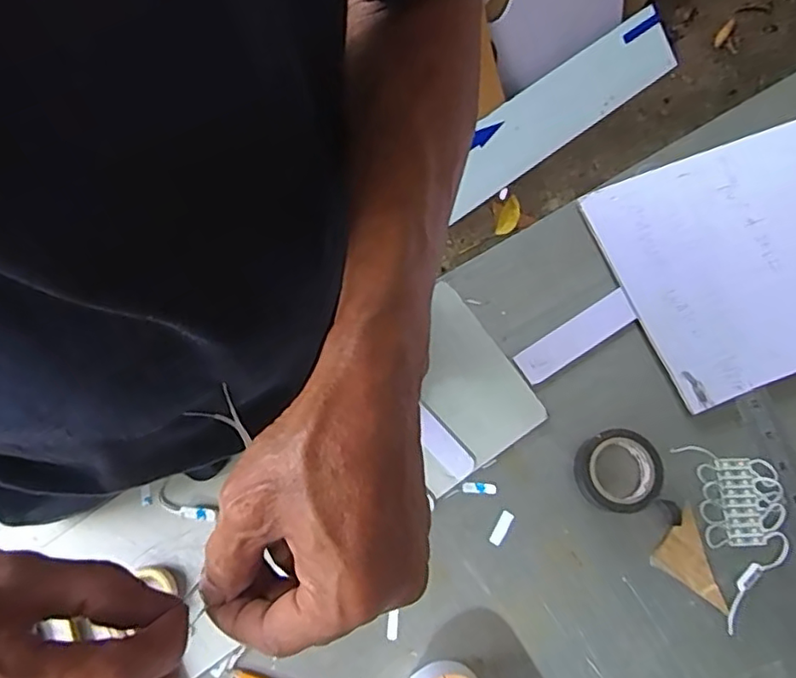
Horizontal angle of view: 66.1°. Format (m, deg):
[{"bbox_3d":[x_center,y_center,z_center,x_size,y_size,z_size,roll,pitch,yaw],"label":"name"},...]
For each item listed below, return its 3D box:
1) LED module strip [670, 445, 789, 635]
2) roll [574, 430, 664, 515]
[{"bbox_3d":[0.257,0.138,0.452,0.072,0.021,0.125,-10,75,-4],"label":"LED module strip"},{"bbox_3d":[0.166,0.099,0.458,0.064,0.016,0.057,16,75,3],"label":"roll"}]

